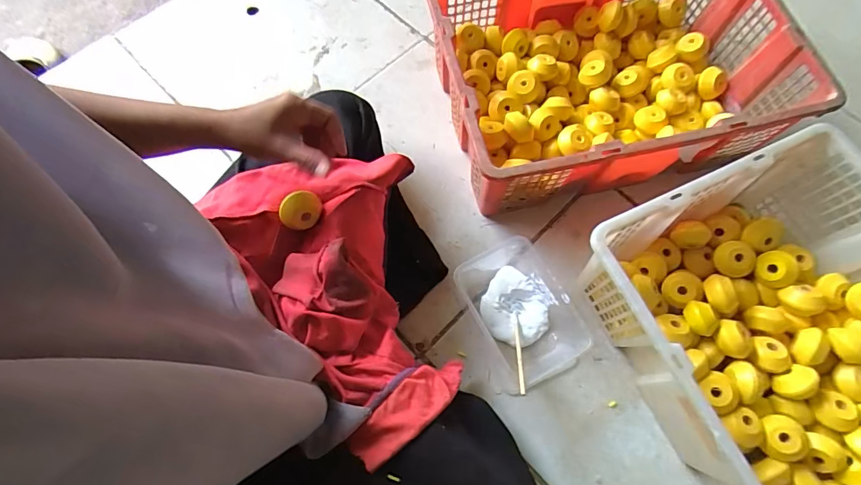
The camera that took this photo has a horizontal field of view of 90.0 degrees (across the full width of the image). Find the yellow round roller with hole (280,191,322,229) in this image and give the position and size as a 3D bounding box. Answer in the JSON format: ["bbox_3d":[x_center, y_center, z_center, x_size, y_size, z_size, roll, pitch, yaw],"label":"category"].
[{"bbox_3d":[-0.151,-0.036,0.500,0.045,0.015,0.046,-7,117,-14],"label":"yellow round roller with hole"}]

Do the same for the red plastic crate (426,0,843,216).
[{"bbox_3d":[0.254,-0.246,0.651,0.480,0.174,0.352,-15,70,-6],"label":"red plastic crate"}]

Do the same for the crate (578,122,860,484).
[{"bbox_3d":[0.429,0.148,0.510,0.342,0.170,0.462,-24,71,-9],"label":"crate"}]

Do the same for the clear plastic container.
[{"bbox_3d":[0.120,0.090,0.578,0.126,0.077,0.191,-23,71,-9],"label":"clear plastic container"}]

